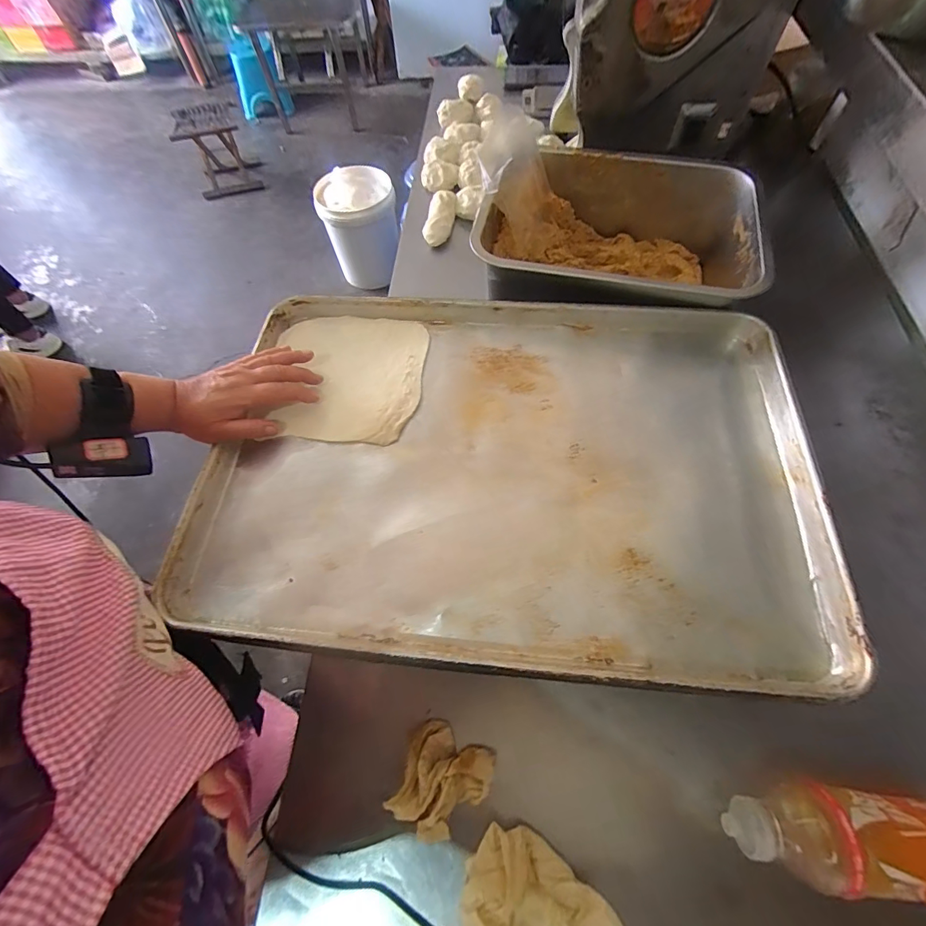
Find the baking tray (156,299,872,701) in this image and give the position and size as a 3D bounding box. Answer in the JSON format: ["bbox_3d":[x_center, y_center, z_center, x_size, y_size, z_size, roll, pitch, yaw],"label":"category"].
[{"bbox_3d":[0.040,-0.010,0.437,0.591,0.036,0.402,5,64,4],"label":"baking tray"}]

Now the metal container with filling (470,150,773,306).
[{"bbox_3d":[0.203,-0.293,0.577,0.348,0.120,0.259,9,64,6],"label":"metal container with filling"}]

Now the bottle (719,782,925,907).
[{"bbox_3d":[0.332,0.302,0.333,0.224,0.062,0.066,4,63,4],"label":"bottle"}]

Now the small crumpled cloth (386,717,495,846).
[{"bbox_3d":[-0.019,0.293,0.381,0.077,0.025,0.082,24,66,13],"label":"small crumpled cloth"}]

